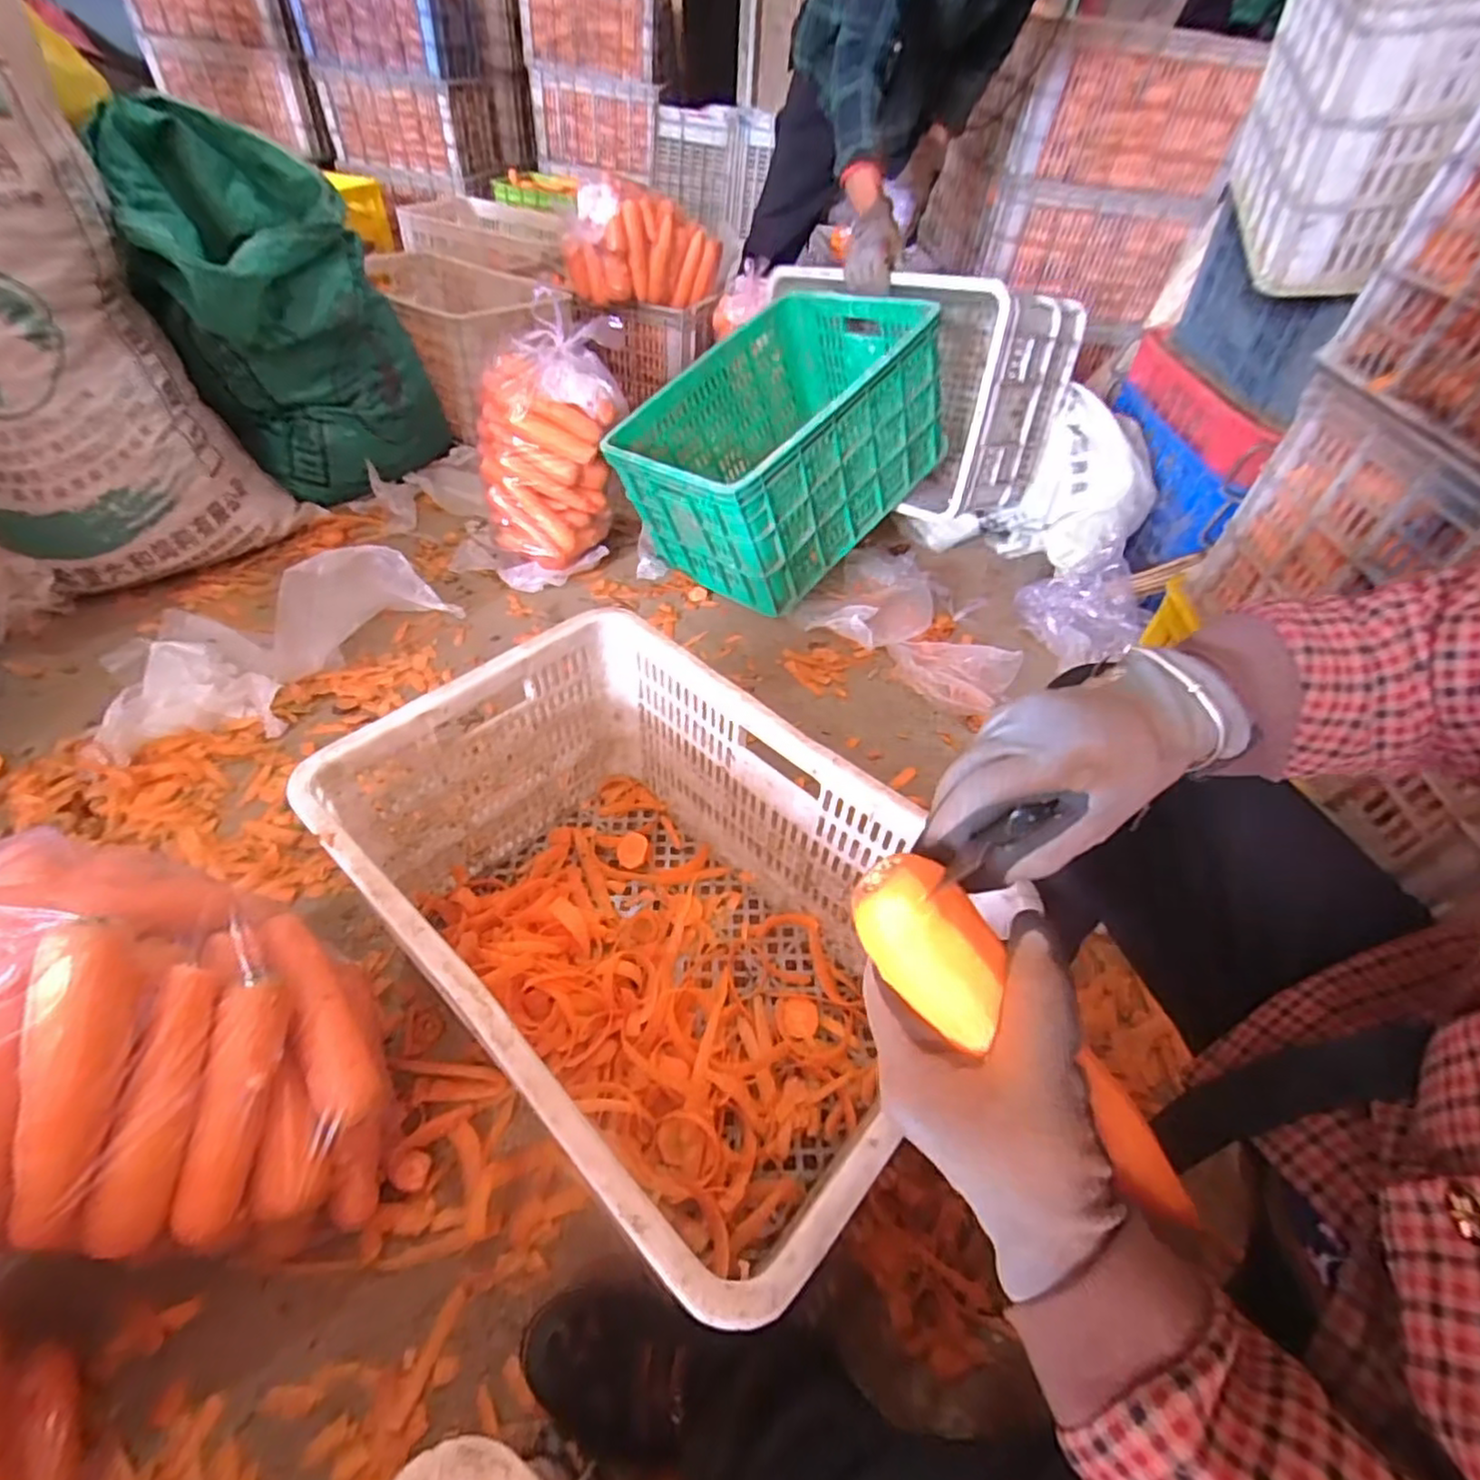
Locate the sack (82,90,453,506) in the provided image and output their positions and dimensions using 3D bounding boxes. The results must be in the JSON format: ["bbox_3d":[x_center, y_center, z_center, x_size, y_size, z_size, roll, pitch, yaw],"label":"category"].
[{"bbox_3d":[-0.782,-0.691,1.142,0.347,0.493,0.330,-6,48,-13],"label":"sack"}]

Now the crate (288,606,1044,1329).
[{"bbox_3d":[-0.084,0.168,0.625,0.503,0.277,0.348,36,52,24],"label":"crate"}]

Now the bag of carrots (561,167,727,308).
[{"bbox_3d":[-0.217,-1.107,1.521,0.312,0.222,0.144,-22,53,-25],"label":"bag of carrots"}]

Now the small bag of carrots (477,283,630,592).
[{"bbox_3d":[-0.329,-0.493,1.129,0.220,0.461,0.124,11,12,3],"label":"small bag of carrots"}]

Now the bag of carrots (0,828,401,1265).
[{"bbox_3d":[-0.460,0.225,0.496,0.334,0.238,0.237,6,46,-2],"label":"bag of carrots"}]

